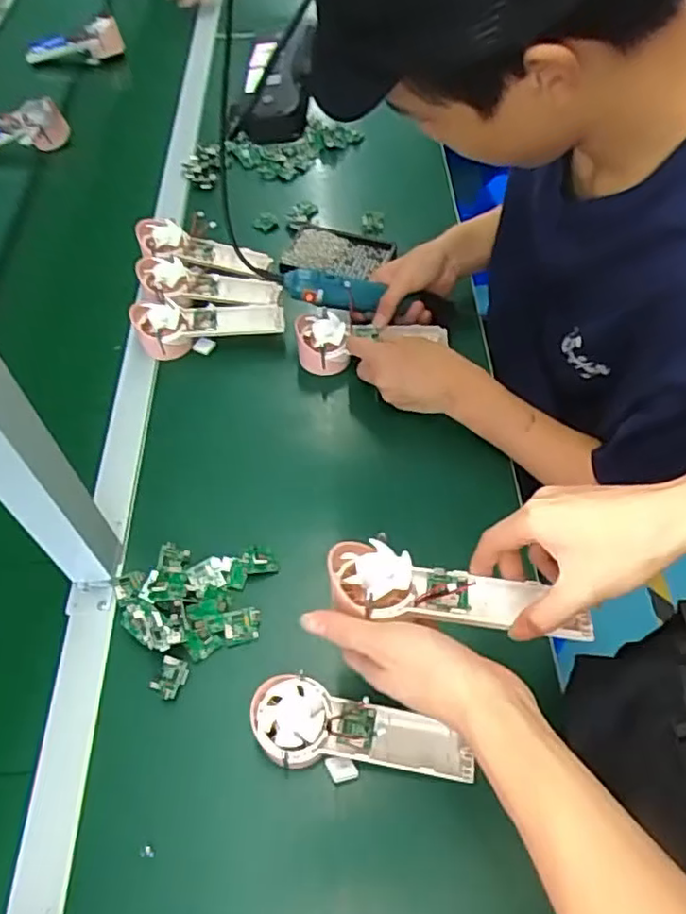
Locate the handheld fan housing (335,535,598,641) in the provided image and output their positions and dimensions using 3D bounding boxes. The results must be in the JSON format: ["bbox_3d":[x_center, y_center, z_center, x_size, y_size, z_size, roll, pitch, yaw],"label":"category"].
[{"bbox_3d":[0.078,0.090,0.429,0.173,0.039,0.053,11,56,2],"label":"handheld fan housing"}]

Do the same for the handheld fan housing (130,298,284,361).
[{"bbox_3d":[-0.159,-0.157,0.765,0.175,0.059,0.060,-8,56,-5],"label":"handheld fan housing"}]

